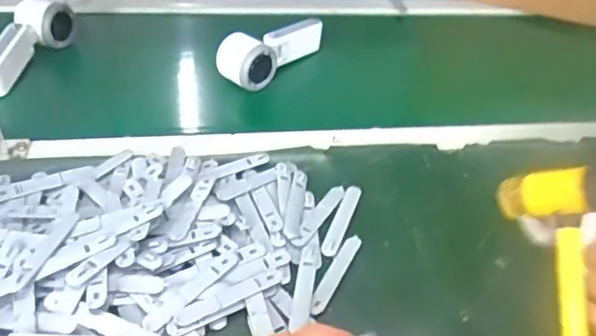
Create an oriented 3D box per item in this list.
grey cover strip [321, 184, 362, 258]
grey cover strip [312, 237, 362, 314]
[{"bbox_3d":[0.042,0.048,0.549,0.016,0.007,0.092,17,42,12],"label":"grey cover strip"},{"bbox_3d":[0.033,0.092,0.501,0.013,0.005,0.092,21,43,17],"label":"grey cover strip"}]

